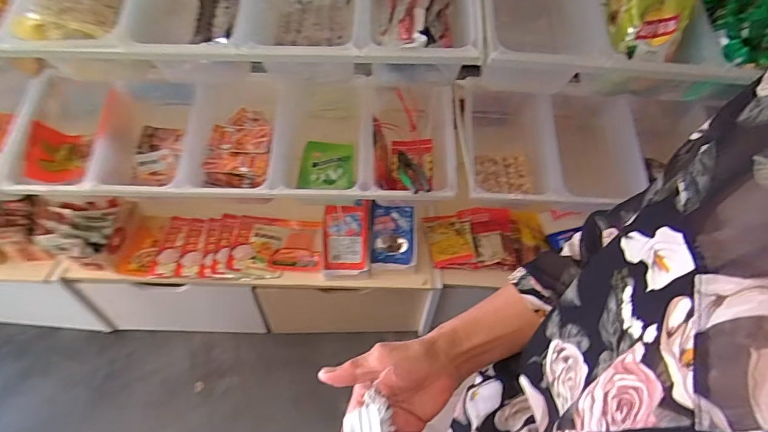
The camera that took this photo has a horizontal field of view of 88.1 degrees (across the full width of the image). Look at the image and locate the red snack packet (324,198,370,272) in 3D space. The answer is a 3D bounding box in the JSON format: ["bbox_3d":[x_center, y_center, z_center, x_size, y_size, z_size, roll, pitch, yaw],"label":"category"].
[{"bbox_3d":[-0.100,0.052,1.086,0.123,0.028,0.186,0,88,-1],"label":"red snack packet"}]

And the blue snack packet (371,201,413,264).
[{"bbox_3d":[0.023,0.052,1.124,0.112,0.018,0.161,2,85,-3],"label":"blue snack packet"}]

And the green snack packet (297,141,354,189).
[{"bbox_3d":[-0.145,-0.127,1.003,0.134,0.025,0.121,-1,76,-6],"label":"green snack packet"}]

